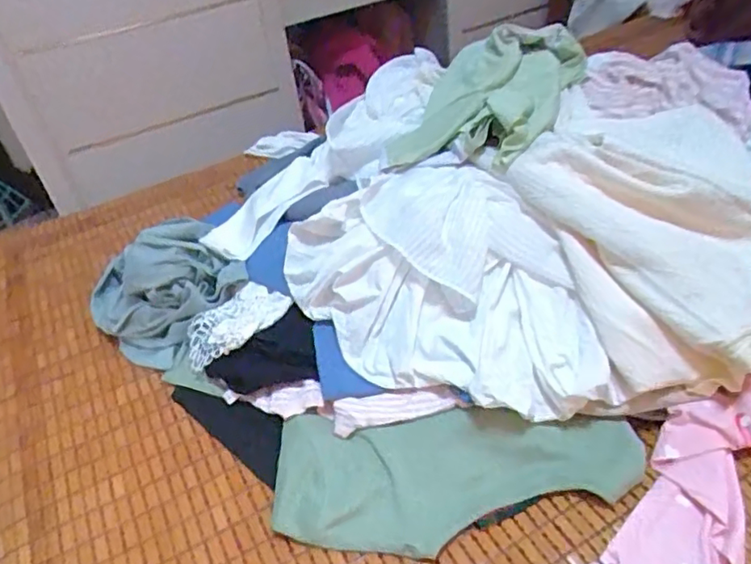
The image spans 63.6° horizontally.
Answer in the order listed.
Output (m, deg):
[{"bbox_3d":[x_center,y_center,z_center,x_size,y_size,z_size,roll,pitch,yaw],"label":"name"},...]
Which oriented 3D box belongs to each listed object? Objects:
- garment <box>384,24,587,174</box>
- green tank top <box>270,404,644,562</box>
[{"bbox_3d":[0.155,-0.254,0.816,0.214,0.090,0.290,21,47,30],"label":"garment"},{"bbox_3d":[0.077,0.195,0.594,0.357,0.026,0.138,-1,50,6],"label":"green tank top"}]

